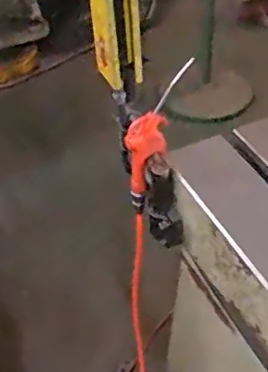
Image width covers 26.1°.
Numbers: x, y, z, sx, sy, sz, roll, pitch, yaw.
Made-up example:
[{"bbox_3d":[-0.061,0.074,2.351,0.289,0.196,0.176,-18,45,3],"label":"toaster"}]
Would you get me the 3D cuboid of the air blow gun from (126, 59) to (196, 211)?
[{"bbox_3d":[0.038,-0.070,0.913,0.113,0.248,0.032,-34,53,-29],"label":"air blow gun"}]

